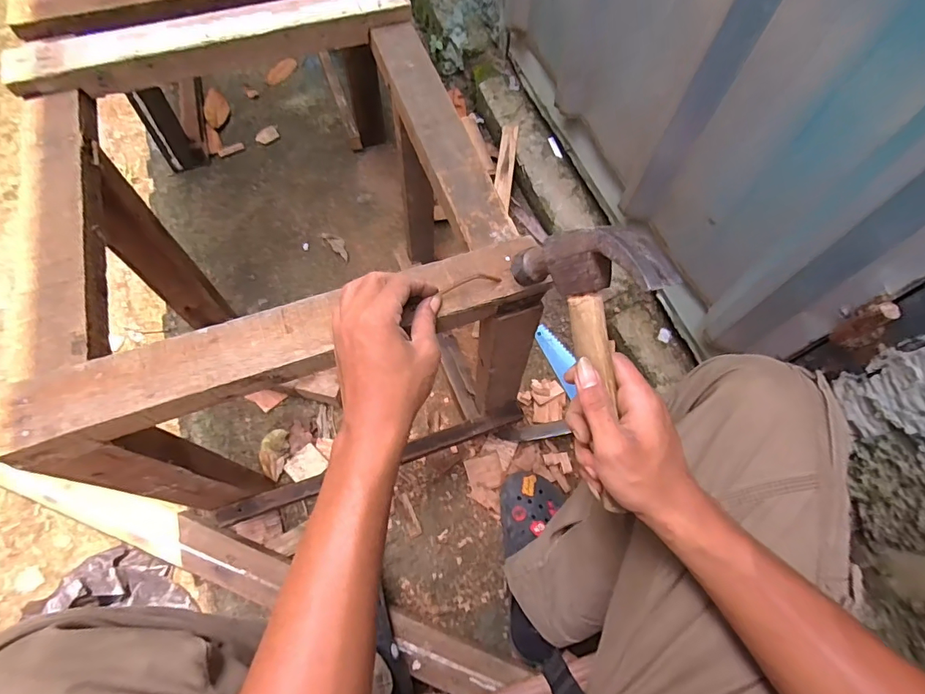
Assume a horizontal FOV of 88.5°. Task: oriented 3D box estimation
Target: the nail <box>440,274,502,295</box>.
[{"bbox_3d":[0.007,-0.058,0.418,0.054,0.007,0.011,-15,66,-11],"label":"nail"}]

